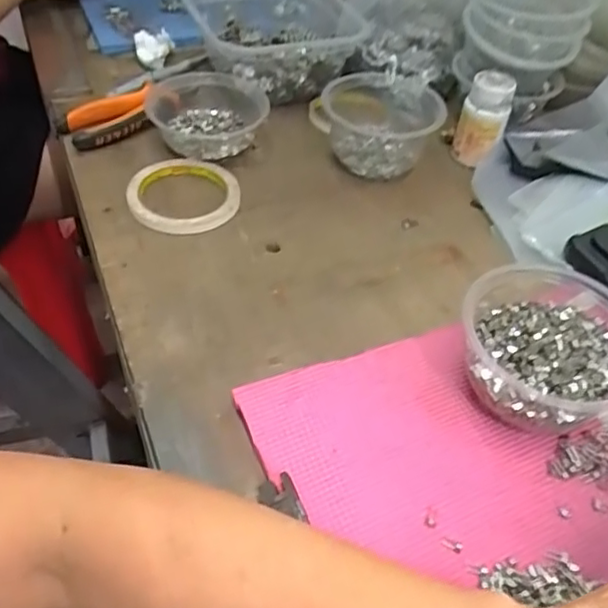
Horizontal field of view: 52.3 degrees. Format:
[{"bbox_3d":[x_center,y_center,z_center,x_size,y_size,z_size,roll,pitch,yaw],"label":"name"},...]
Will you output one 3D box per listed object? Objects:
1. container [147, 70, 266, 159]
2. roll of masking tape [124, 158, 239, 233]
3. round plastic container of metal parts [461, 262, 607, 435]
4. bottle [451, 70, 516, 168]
[{"bbox_3d":[-0.093,-0.186,0.620,0.119,0.049,0.111,-13,48,-15],"label":"container"},{"bbox_3d":[-0.108,-0.100,0.559,0.096,0.016,0.096,2,46,-2],"label":"roll of masking tape"},{"bbox_3d":[0.158,0.033,0.407,0.108,0.065,0.099,2,46,-2],"label":"round plastic container of metal parts"},{"bbox_3d":[0.175,-0.178,0.607,0.045,0.082,0.043,16,47,11],"label":"bottle"}]

